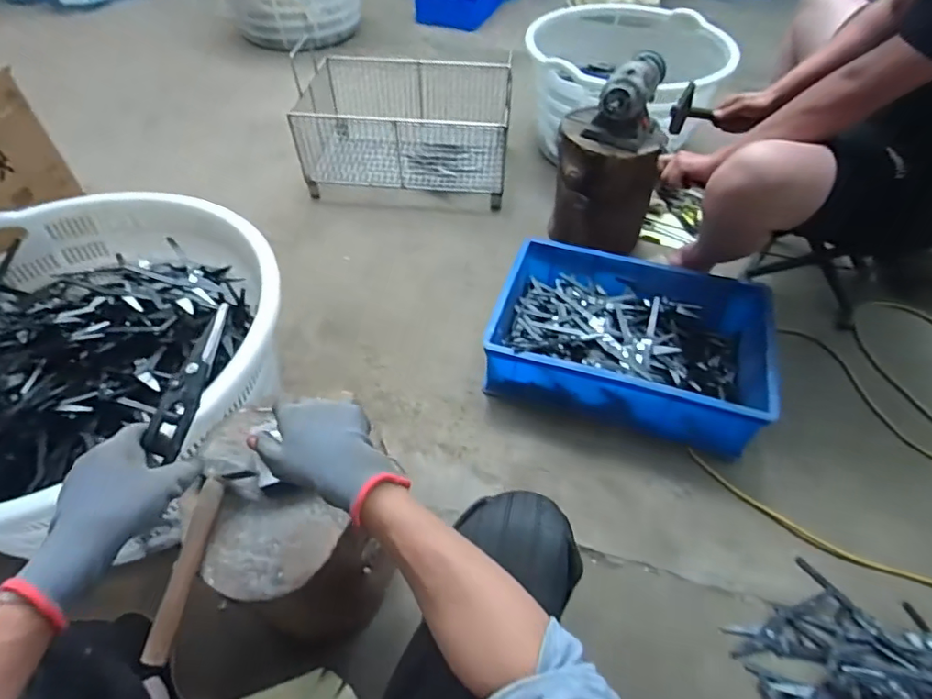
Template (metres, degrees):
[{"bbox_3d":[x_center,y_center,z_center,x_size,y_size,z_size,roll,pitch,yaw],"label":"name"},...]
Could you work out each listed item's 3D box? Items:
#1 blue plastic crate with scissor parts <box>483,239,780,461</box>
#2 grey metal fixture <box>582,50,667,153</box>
[{"bbox_3d":[0.316,-0.029,1.061,0.504,0.134,0.366,14,51,10],"label":"blue plastic crate with scissor parts"},{"bbox_3d":[0.362,-0.560,1.170,0.132,0.153,0.241,21,53,15],"label":"grey metal fixture"}]

